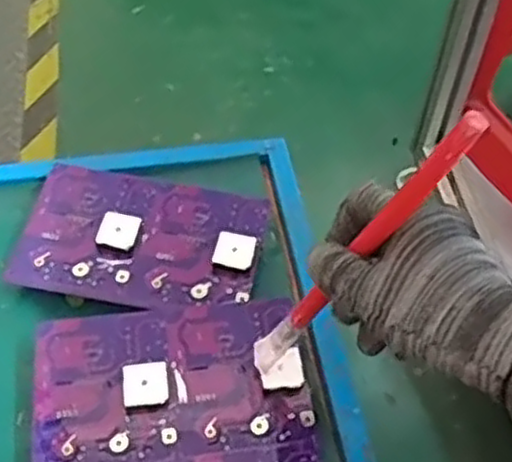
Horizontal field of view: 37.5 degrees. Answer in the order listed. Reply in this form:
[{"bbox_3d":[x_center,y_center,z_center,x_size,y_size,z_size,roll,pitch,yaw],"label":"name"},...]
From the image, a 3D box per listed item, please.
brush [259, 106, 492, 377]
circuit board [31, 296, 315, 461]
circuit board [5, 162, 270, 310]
[{"bbox_3d":[0.050,0.024,0.438,0.016,0.289,0.014,28,54,-3],"label":"brush"},{"bbox_3d":[-0.064,0.106,0.553,0.192,0.018,0.114,-8,53,-8],"label":"circuit board"},{"bbox_3d":[-0.094,0.003,0.633,0.197,0.016,0.125,9,52,5],"label":"circuit board"}]

